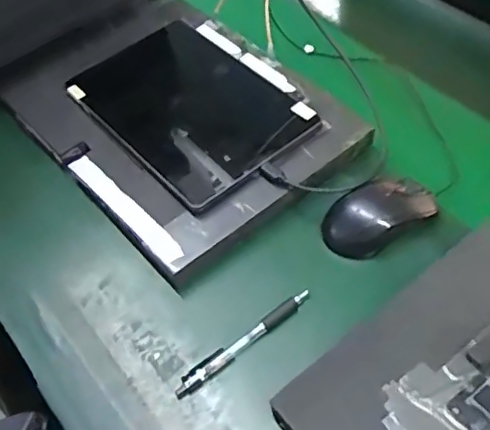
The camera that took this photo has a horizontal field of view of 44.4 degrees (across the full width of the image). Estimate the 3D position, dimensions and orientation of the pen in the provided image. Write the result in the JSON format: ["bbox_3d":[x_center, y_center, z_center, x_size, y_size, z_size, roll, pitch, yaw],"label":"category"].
[{"bbox_3d":[0.001,0.108,0.511,0.142,0.011,0.014,-32,56,-20],"label":"pen"}]

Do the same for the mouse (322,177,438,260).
[{"bbox_3d":[0.128,0.000,0.567,0.107,0.037,0.060,-16,52,-9],"label":"mouse"}]

